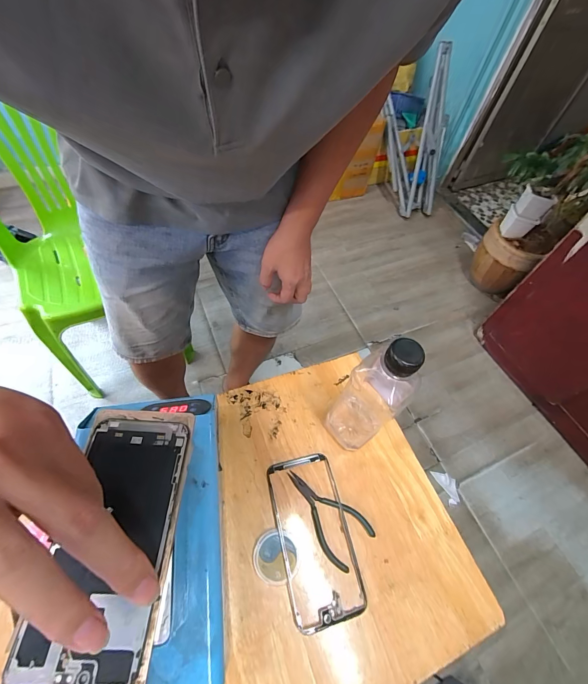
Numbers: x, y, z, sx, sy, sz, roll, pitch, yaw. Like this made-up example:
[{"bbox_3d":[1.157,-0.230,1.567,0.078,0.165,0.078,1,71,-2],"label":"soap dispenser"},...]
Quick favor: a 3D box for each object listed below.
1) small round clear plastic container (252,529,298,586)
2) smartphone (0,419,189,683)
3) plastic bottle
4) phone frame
[{"bbox_3d":[-0.019,0.223,0.329,0.045,0.010,0.046,2,57,-3],"label":"small round clear plastic container"},{"bbox_3d":[-0.126,0.132,0.221,0.072,0.005,0.157,4,58,-2],"label":"smartphone"},{"bbox_3d":[0.089,0.052,0.343,0.075,0.194,0.057,-39,68,-25],"label":"plastic bottle"},{"bbox_3d":[0.021,0.208,0.349,0.075,0.010,0.160,-10,59,-11],"label":"phone frame"}]

